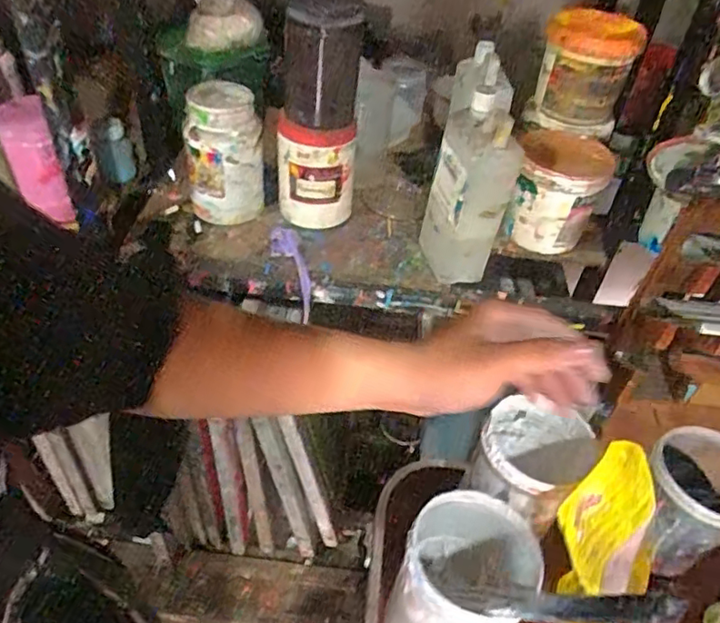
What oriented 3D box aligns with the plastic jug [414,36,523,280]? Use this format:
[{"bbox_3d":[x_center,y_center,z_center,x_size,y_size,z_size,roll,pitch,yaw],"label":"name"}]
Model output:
[{"bbox_3d":[0.127,-0.148,0.716,0.084,0.220,0.115,5,43,-1],"label":"plastic jug"}]

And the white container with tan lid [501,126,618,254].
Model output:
[{"bbox_3d":[0.274,-0.162,0.805,0.111,0.122,0.123,15,44,9],"label":"white container with tan lid"}]

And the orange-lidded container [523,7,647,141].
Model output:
[{"bbox_3d":[0.310,-0.330,0.815,0.126,0.134,0.131,19,45,13],"label":"orange-lidded container"}]

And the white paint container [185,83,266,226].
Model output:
[{"bbox_3d":[-0.181,-0.204,0.768,0.098,0.160,0.079,-5,44,-12],"label":"white paint container"}]

